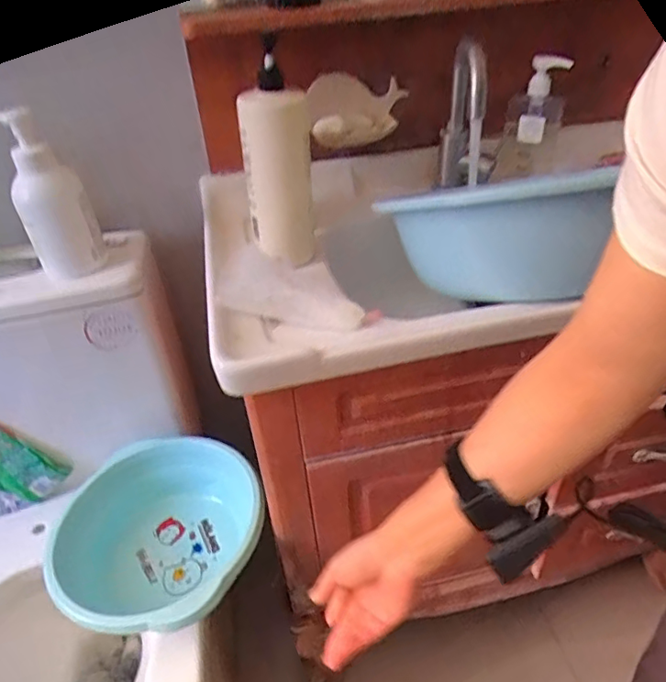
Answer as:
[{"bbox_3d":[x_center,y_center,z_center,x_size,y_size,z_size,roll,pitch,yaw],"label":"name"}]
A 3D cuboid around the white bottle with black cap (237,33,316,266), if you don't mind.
[{"bbox_3d":[-0.065,-0.201,0.661,0.082,0.246,0.064,-4,36,0],"label":"white bottle with black cap"}]

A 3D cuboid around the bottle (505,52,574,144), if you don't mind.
[{"bbox_3d":[0.316,-0.371,0.827,0.069,0.116,0.055,-27,42,-28],"label":"bottle"}]

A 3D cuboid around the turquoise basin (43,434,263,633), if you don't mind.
[{"bbox_3d":[-0.242,0.282,0.752,0.272,0.115,0.298,-18,38,-18],"label":"turquoise basin"}]

